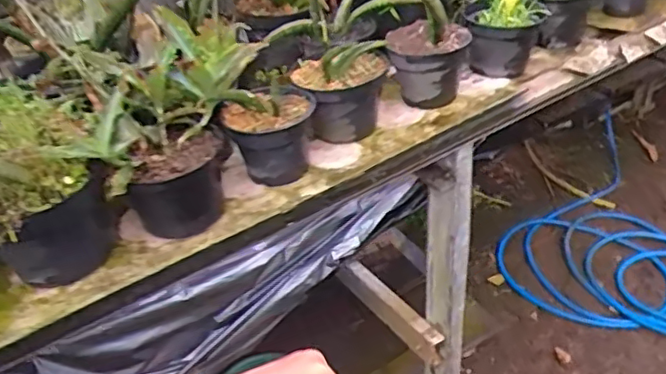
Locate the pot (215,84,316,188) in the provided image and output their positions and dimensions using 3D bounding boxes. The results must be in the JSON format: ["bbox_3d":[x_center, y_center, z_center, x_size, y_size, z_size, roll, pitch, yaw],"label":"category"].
[{"bbox_3d":[-0.082,-0.066,0.787,0.116,0.111,0.098,-13,36,-7],"label":"pot"}]

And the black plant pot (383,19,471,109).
[{"bbox_3d":[0.143,-0.182,0.917,0.119,0.104,0.097,1,37,12],"label":"black plant pot"}]

